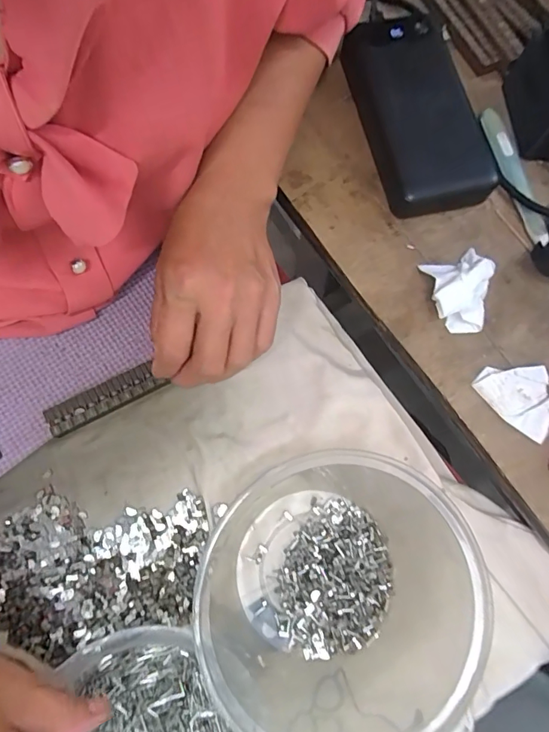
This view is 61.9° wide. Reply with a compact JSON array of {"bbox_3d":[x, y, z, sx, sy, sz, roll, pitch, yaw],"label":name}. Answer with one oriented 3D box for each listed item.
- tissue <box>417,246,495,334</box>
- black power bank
[{"bbox_3d":[0.122,-0.055,0.304,0.041,0.029,0.058,4,75,-3],"label":"tissue"},{"bbox_3d":[0.105,-0.186,0.338,0.076,0.027,0.150,-13,76,-8],"label":"black power bank"}]

